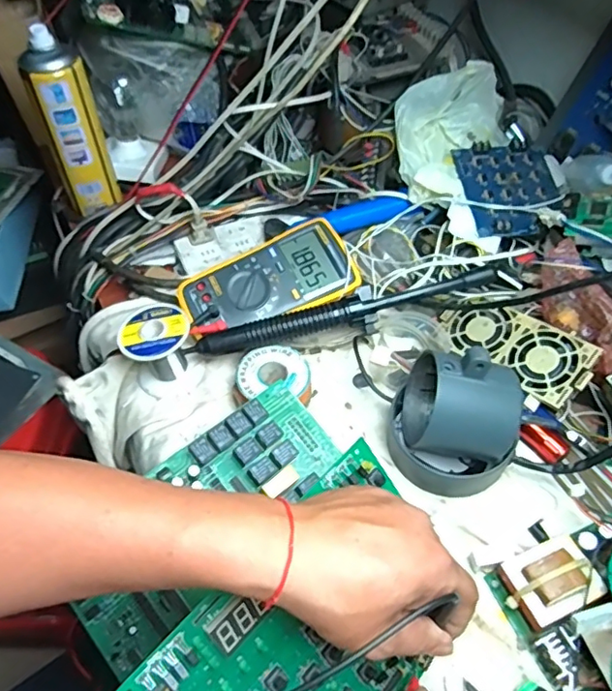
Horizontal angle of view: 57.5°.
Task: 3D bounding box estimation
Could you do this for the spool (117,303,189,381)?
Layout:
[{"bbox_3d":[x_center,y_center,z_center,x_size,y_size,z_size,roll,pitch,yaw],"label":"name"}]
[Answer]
[{"bbox_3d":[-0.139,0.004,0.531,0.064,0.066,0.059,-18,54,-12],"label":"spool"}]

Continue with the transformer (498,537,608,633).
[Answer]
[{"bbox_3d":[0.179,0.175,0.411,0.058,0.041,0.049,-19,55,-13],"label":"transformer"}]

